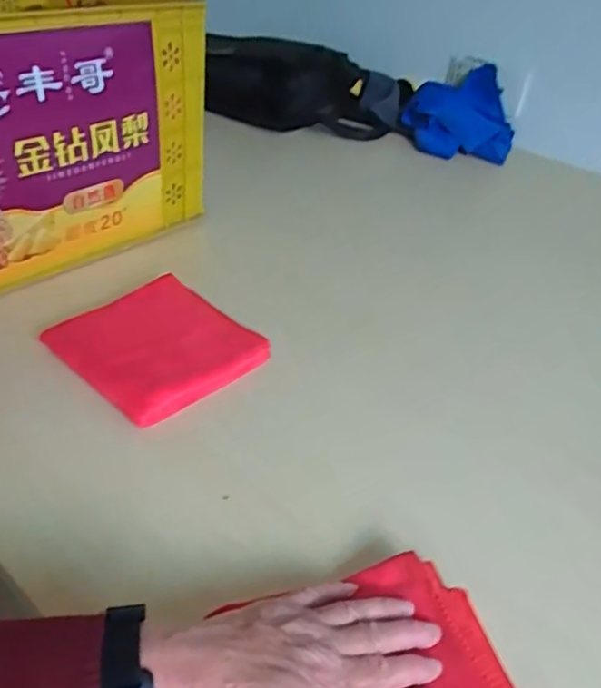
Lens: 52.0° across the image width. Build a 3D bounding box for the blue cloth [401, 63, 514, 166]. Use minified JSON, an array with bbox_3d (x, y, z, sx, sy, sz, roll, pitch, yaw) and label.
[{"bbox_3d":[0.349,-0.493,1.353,0.232,0.064,0.259,-6,61,-1],"label":"blue cloth"}]

